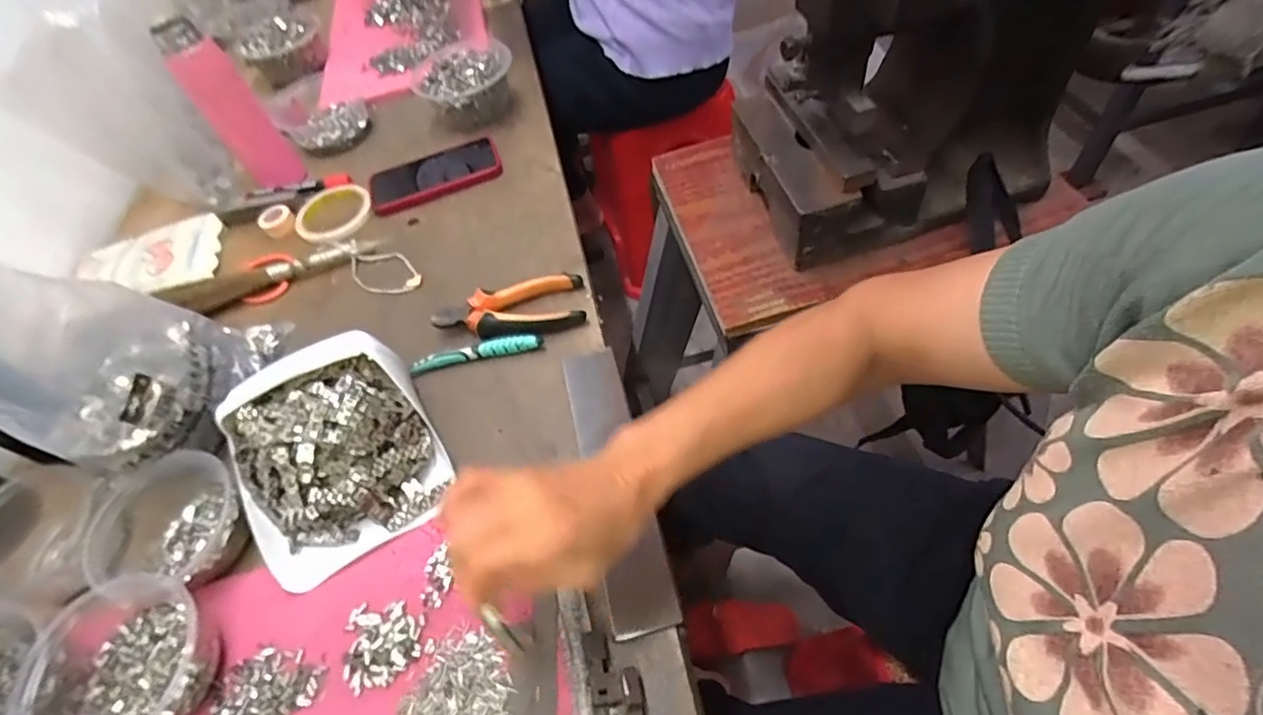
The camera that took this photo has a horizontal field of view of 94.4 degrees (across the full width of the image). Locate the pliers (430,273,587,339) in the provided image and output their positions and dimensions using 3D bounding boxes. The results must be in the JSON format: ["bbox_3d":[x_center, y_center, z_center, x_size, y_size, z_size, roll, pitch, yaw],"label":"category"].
[{"bbox_3d":[-0.124,-0.047,0.586,0.150,0.023,0.060,-12,54,3],"label":"pliers"}]

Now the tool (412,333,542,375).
[{"bbox_3d":[-0.150,-0.006,0.565,0.127,0.016,0.015,-13,54,2],"label":"tool"}]

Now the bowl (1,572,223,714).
[{"bbox_3d":[-0.353,0.218,0.406,0.111,0.051,0.112,-5,55,8],"label":"bowl"}]

